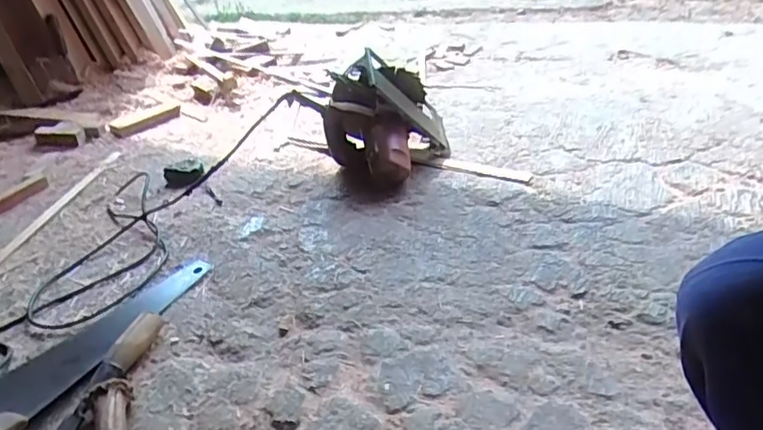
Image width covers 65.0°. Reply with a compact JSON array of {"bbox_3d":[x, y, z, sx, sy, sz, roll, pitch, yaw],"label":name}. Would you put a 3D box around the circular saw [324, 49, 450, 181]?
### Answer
[{"bbox_3d":[0.008,-0.180,1.176,0.237,0.224,0.204,-5,31,1],"label":"circular saw"}]

